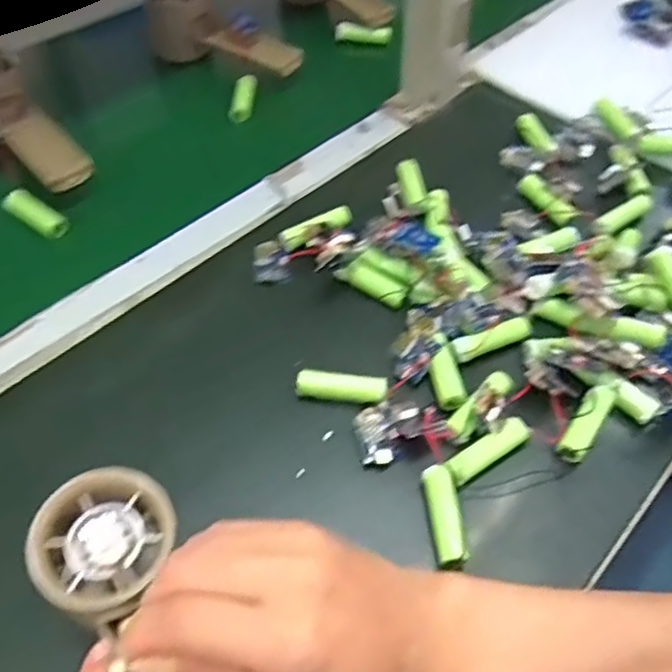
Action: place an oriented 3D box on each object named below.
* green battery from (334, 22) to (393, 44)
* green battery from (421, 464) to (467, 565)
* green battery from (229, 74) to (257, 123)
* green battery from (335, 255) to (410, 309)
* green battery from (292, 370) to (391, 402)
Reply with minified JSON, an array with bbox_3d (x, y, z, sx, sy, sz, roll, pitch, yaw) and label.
[{"bbox_3d":[0.027,-0.295,0.643,0.056,0.014,0.016,8,53,4],"label":"green battery"},{"bbox_3d":[0.055,0.092,0.337,0.015,0.016,0.050,-4,53,-6],"label":"green battery"},{"bbox_3d":[-0.080,-0.207,0.573,0.019,0.014,0.053,2,53,-1],"label":"green battery"},{"bbox_3d":[0.024,-0.034,0.432,0.049,0.018,0.017,33,58,21],"label":"green battery"},{"bbox_3d":[0.003,0.031,0.381,0.052,0.015,0.015,6,53,2],"label":"green battery"}]

